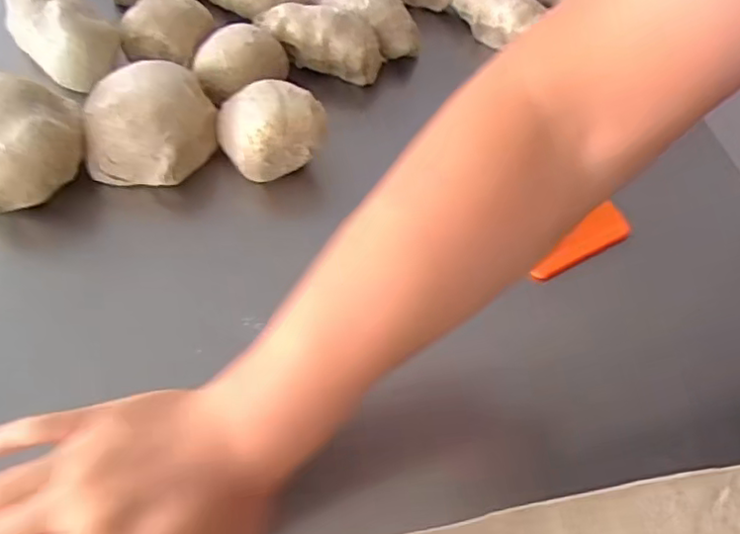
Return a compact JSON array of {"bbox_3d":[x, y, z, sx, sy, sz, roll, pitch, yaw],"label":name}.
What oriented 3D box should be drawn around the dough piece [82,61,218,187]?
[{"bbox_3d":[-0.182,-0.124,0.535,0.100,0.058,0.103,0,54,-6],"label":"dough piece"}]

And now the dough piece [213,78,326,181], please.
[{"bbox_3d":[-0.084,-0.118,0.539,0.082,0.053,0.069,-13,56,-15],"label":"dough piece"}]

